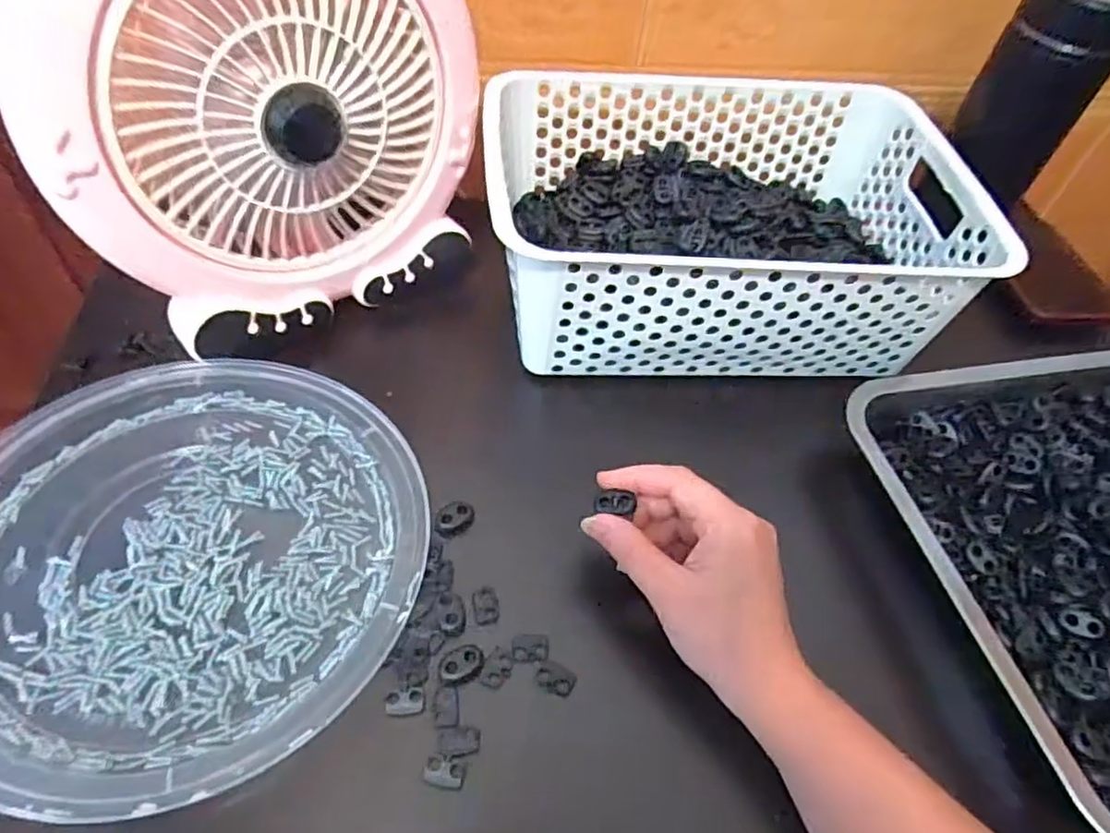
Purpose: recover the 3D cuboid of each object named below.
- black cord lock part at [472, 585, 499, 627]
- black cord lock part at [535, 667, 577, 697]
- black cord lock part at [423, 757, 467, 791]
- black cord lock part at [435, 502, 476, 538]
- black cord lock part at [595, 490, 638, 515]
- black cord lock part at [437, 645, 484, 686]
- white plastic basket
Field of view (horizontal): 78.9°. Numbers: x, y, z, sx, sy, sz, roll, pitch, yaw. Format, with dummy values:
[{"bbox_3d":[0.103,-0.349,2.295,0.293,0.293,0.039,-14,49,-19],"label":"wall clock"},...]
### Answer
[{"bbox_3d":[-0.036,0.097,0.346,0.013,0.004,0.019,-8,53,-12],"label":"black cord lock part"},{"bbox_3d":[0.001,0.129,0.332,0.019,0.005,0.013,25,54,14],"label":"black cord lock part"},{"bbox_3d":[-0.048,0.157,0.296,0.017,0.004,0.011,12,52,4],"label":"black cord lock part"},{"bbox_3d":[-0.056,0.058,0.377,0.022,0.013,0.013,-16,55,-17],"label":"black cord lock part"},{"bbox_3d":[0.030,0.044,0.345,0.019,0.005,0.011,2,52,-4],"label":"black cord lock part"},{"bbox_3d":[-0.046,0.119,0.325,0.023,0.006,0.014,-24,58,-23],"label":"black cord lock part"},{"bbox_3d":[0.115,-0.140,0.474,0.308,0.094,0.217,0,52,-6],"label":"white plastic basket"}]

